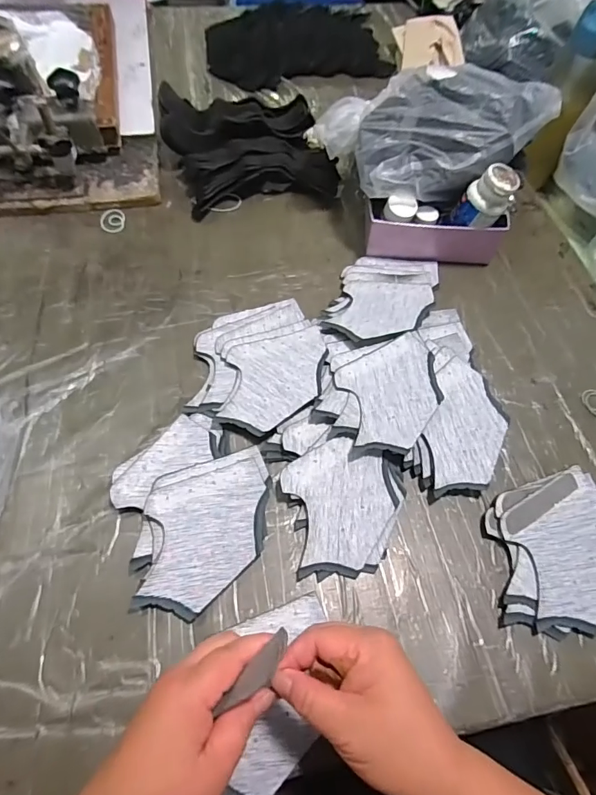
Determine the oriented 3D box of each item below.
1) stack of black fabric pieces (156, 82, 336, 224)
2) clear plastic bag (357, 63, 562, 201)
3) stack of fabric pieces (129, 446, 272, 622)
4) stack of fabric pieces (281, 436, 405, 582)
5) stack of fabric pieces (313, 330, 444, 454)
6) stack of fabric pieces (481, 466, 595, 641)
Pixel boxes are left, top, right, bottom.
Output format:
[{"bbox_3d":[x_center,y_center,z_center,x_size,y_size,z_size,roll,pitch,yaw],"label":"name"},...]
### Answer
[{"bbox_3d":[-0.070,-0.354,0.648,0.231,0.077,0.172,-11,60,-10],"label":"stack of black fabric pieces"},{"bbox_3d":[0.181,-0.305,0.520,0.213,0.089,0.105,1,61,-4],"label":"clear plastic bag"},{"bbox_3d":[-0.084,0.114,0.401,0.105,0.014,0.144,8,58,2],"label":"stack of fabric pieces"},{"bbox_3d":[0.047,0.099,0.418,0.111,0.018,0.118,-11,60,-10],"label":"stack of fabric pieces"},{"bbox_3d":[0.084,-0.009,0.467,0.116,0.024,0.136,11,59,4],"label":"stack of fabric pieces"},{"bbox_3d":[0.229,0.135,0.404,0.110,0.017,0.136,3,58,-1],"label":"stack of fabric pieces"}]

